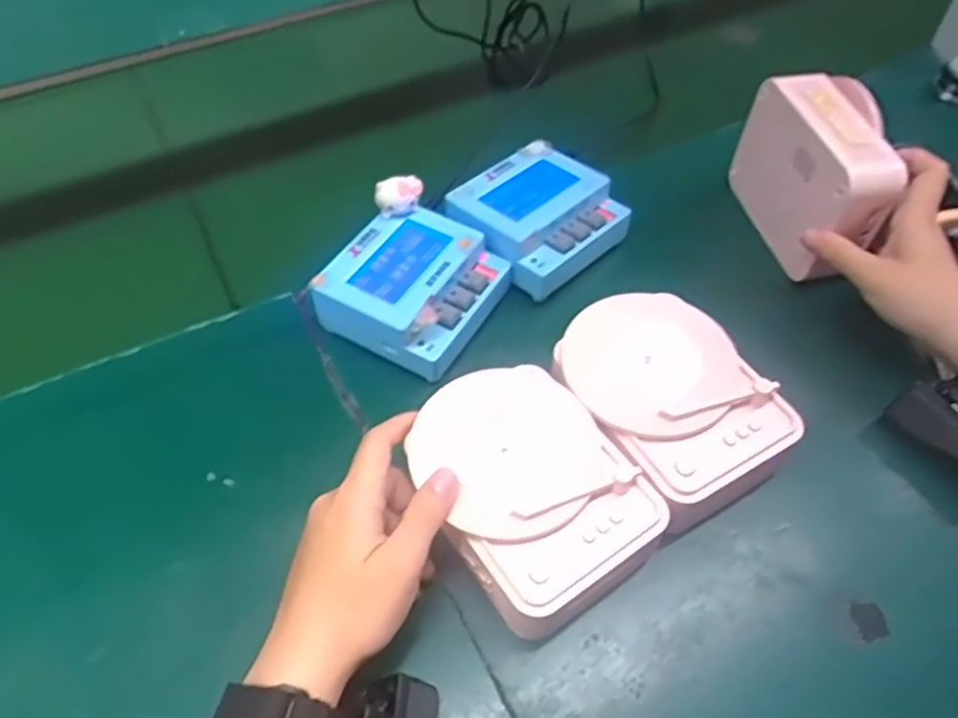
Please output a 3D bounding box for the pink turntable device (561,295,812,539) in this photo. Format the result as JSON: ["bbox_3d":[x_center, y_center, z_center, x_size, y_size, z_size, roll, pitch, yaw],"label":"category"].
[{"bbox_3d":[0.107,0.025,0.416,0.099,0.055,0.144,-29,56,-20],"label":"pink turntable device"}]

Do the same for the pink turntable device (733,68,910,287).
[{"bbox_3d":[0.243,-0.132,0.494,0.053,0.104,0.123,-10,52,-6],"label":"pink turntable device"}]

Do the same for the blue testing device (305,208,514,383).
[{"bbox_3d":[-0.041,-0.049,0.465,0.099,0.042,0.099,25,56,20],"label":"blue testing device"}]

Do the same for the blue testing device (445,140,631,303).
[{"bbox_3d":[0.045,-0.107,0.508,0.103,0.038,0.098,-38,60,-25],"label":"blue testing device"}]

